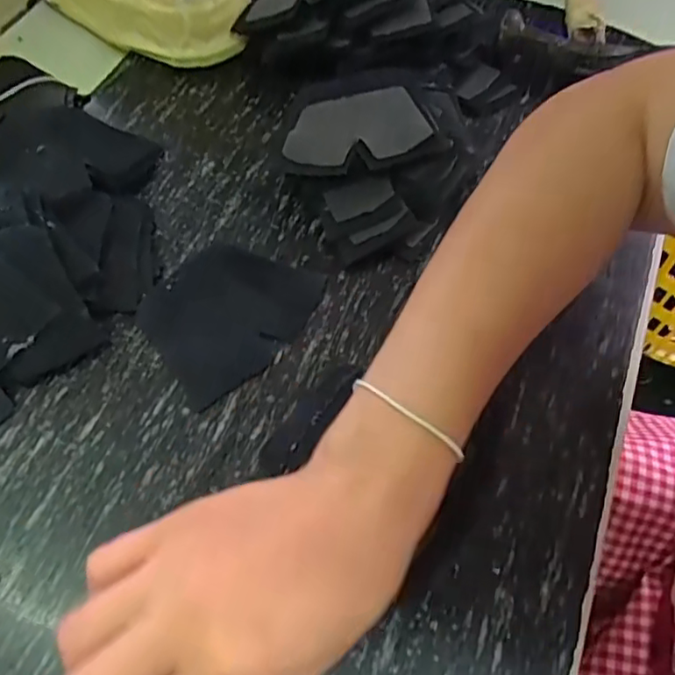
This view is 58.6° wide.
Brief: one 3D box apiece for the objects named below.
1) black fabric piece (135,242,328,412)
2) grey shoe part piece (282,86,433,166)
[{"bbox_3d":[-0.063,-0.015,0.338,0.078,0.007,0.095,34,64,17],"label":"black fabric piece"},{"bbox_3d":[0.010,-0.125,0.356,0.081,0.008,0.044,-8,73,10],"label":"grey shoe part piece"}]

